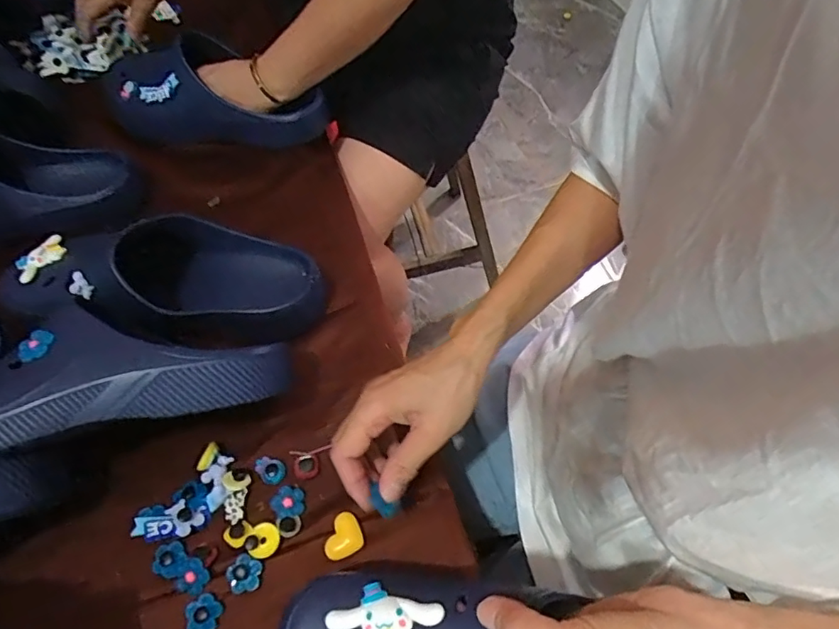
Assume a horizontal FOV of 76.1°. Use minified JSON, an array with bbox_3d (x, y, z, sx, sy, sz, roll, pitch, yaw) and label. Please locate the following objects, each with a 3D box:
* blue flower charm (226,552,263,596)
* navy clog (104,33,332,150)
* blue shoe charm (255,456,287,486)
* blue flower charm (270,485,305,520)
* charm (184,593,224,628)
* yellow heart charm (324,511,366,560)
[{"bbox_3d":[-0.126,0.187,0.386,0.021,0.009,0.025,11,58,11],"label":"blue flower charm"},{"bbox_3d":[-0.247,-0.261,0.627,0.266,0.098,0.092,1,57,5],"label":"navy clog"},{"bbox_3d":[-0.119,0.124,0.430,0.020,0.007,0.026,-36,62,-18],"label":"blue shoe charm"},{"bbox_3d":[-0.100,0.144,0.412,0.024,0.009,0.024,-2,57,3],"label":"blue flower charm"},{"bbox_3d":[-0.153,0.211,0.376,0.024,0.008,0.025,-2,57,3],"label":"charm"},{"bbox_3d":[-0.057,0.164,0.395,0.029,0.010,0.027,-26,59,-12],"label":"yellow heart charm"}]

